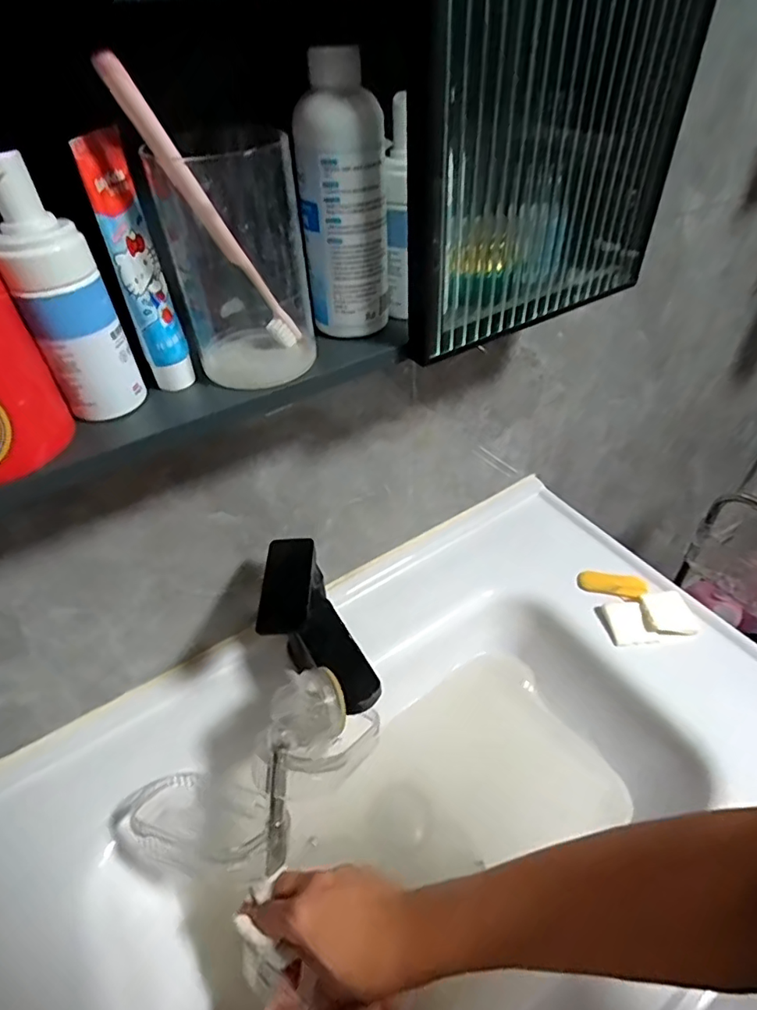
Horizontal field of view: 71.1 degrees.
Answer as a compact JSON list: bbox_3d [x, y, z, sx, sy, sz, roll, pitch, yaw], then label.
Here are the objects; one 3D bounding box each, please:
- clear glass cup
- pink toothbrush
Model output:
[{"bbox_3d":[-0.086,-0.151,0.337,0.076,0.133,0.075,-5,44,-1],"label":"clear glass cup"},{"bbox_3d":[-0.092,-0.157,0.308,0.011,0.181,0.014,28,78,29],"label":"pink toothbrush"}]

